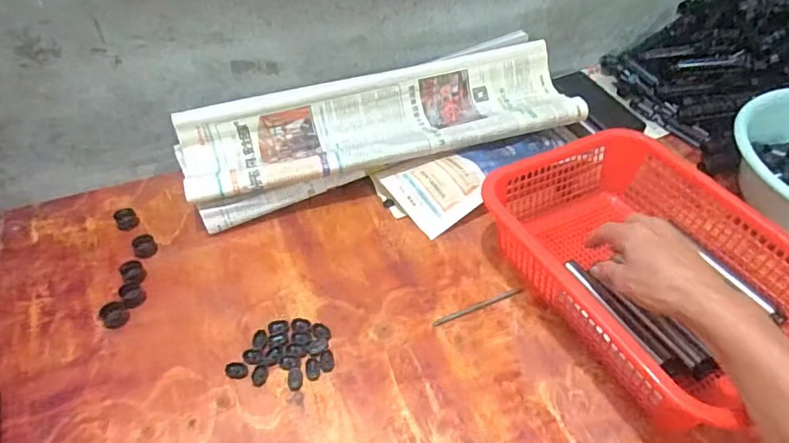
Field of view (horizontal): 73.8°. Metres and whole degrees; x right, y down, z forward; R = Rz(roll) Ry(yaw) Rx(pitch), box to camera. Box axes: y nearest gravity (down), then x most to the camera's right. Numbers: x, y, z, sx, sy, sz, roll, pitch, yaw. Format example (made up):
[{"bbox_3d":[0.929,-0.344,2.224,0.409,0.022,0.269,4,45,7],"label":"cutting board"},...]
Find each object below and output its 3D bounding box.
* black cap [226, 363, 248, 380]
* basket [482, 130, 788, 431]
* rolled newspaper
[{"bbox_3d":[-0.157,0.148,0.524,0.023,0.004,0.017,11,47,9],"label":"black cap"},{"bbox_3d":[0.268,0.047,0.569,0.252,0.103,0.331,-19,50,-19],"label":"basket"},{"bbox_3d":[-0.012,-0.127,0.728,0.544,0.093,0.154,-14,48,-14],"label":"rolled newspaper"}]

